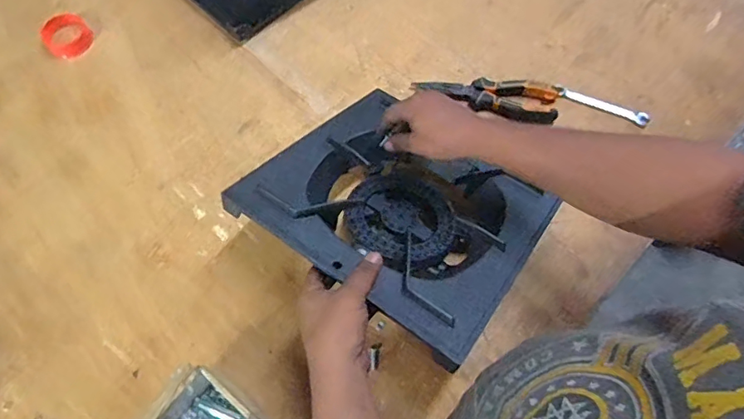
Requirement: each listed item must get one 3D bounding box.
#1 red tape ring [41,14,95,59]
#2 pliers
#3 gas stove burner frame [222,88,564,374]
[{"bbox_3d":[-0.474,-0.271,0.772,0.068,0.026,0.062,0,67,-1],"label":"red tape ring"},{"bbox_3d":[0.164,-0.165,0.720,0.202,0.023,0.062,14,67,5],"label":"pliers"},{"bbox_3d":[0.035,-0.004,0.571,0.287,0.067,0.269,33,42,17],"label":"gas stove burner frame"}]

